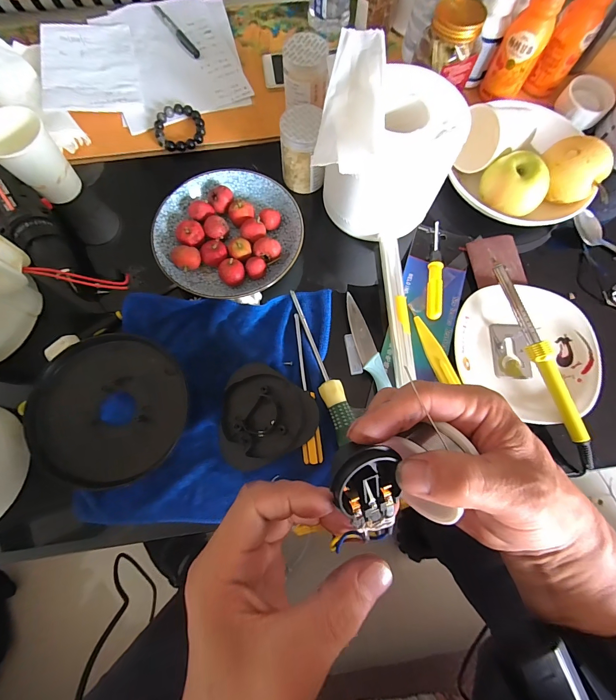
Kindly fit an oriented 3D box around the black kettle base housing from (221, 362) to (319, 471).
[{"bbox_3d":[-0.051,0.066,0.357,0.106,0.016,0.104,0,75,-2],"label":"black kettle base housing"}]

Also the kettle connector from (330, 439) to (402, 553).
[{"bbox_3d":[0.030,0.074,0.165,0.036,0.030,0.050,2,75,-1],"label":"kettle connector"}]

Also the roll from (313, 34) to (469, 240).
[{"bbox_3d":[0.094,-0.247,0.399,0.148,0.131,0.174,10,75,1],"label":"roll"}]

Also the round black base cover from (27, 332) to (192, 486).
[{"bbox_3d":[-0.214,0.061,0.355,0.157,0.021,0.158,0,75,-2],"label":"round black base cover"}]

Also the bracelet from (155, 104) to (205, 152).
[{"bbox_3d":[-0.185,-0.323,0.473,0.069,0.009,0.070,-8,75,-4],"label":"bracelet"}]

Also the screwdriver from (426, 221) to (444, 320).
[{"bbox_3d":[0.165,-0.105,0.424,0.016,0.015,0.138,7,75,0],"label":"screwdriver"}]

